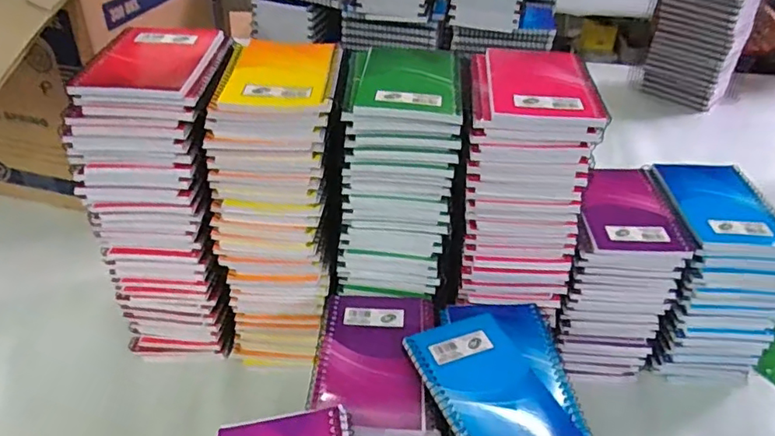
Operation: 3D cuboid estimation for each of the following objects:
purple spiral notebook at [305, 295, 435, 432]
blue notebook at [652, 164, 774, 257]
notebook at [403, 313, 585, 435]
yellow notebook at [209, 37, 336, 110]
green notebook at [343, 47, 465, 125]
[{"bbox_3d":[-0.011,0.107,0.443,0.086,0.005,0.129,5,36,4],"label":"purple spiral notebook"},{"bbox_3d":[0.307,-0.012,0.523,0.091,0.016,0.130,1,36,0],"label":"blue notebook"},{"bbox_3d":[0.073,0.125,0.412,0.081,0.007,0.128,-12,38,-20],"label":"notebook"},{"bbox_3d":[-0.088,-0.119,0.452,0.086,0.014,0.108,0,36,-3],"label":"yellow notebook"},{"bbox_3d":[0.016,-0.113,0.460,0.095,0.011,0.124,2,36,1],"label":"green notebook"}]

